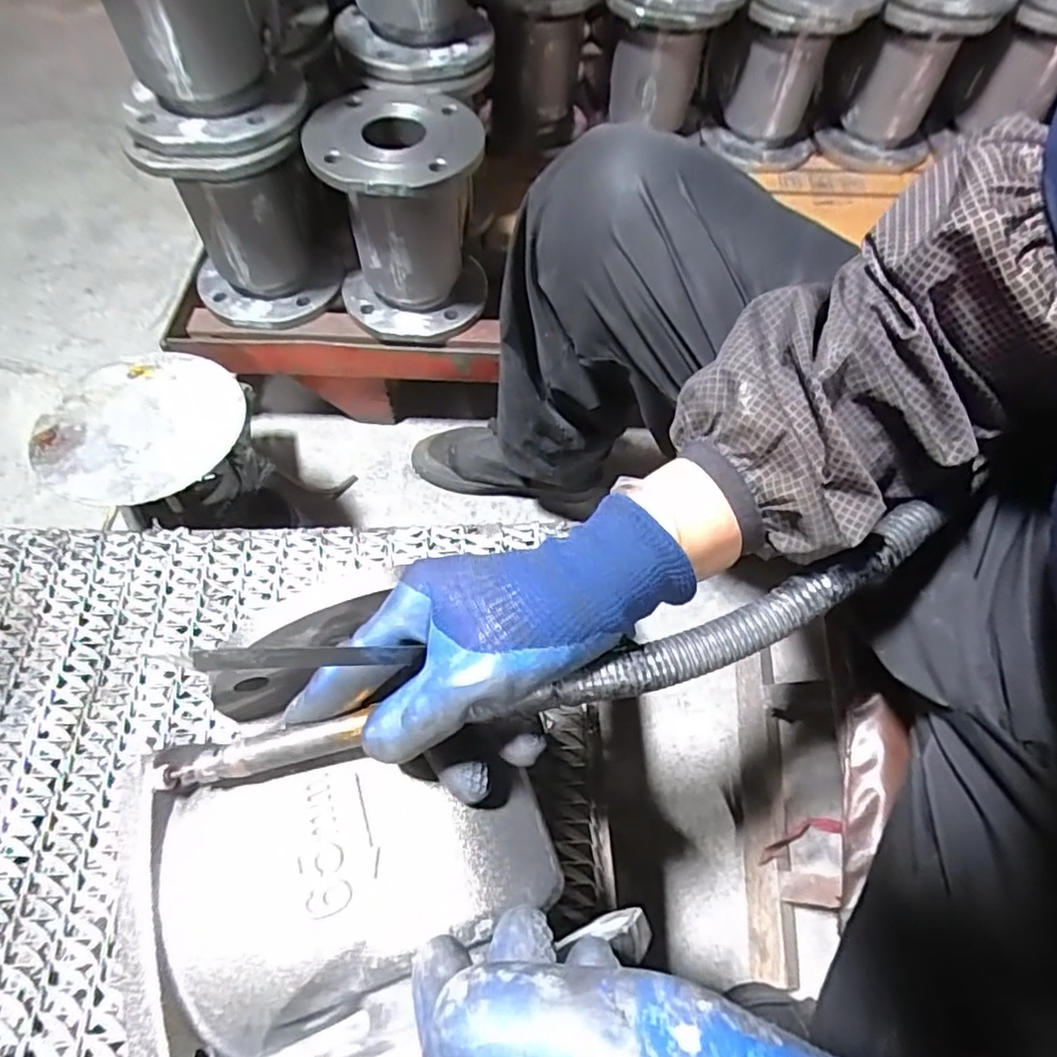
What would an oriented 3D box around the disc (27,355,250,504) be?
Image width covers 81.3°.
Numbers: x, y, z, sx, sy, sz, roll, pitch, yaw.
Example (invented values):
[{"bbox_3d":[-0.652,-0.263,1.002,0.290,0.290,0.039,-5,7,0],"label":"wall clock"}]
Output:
[{"bbox_3d":[-0.335,-0.089,0.531,0.152,0.014,0.157,1,59,-2],"label":"disc"}]

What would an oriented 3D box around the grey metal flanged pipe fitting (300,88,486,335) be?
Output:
[{"bbox_3d":[-0.142,-0.352,0.723,0.177,0.229,0.171,-7,59,-6],"label":"grey metal flanged pipe fitting"}]

